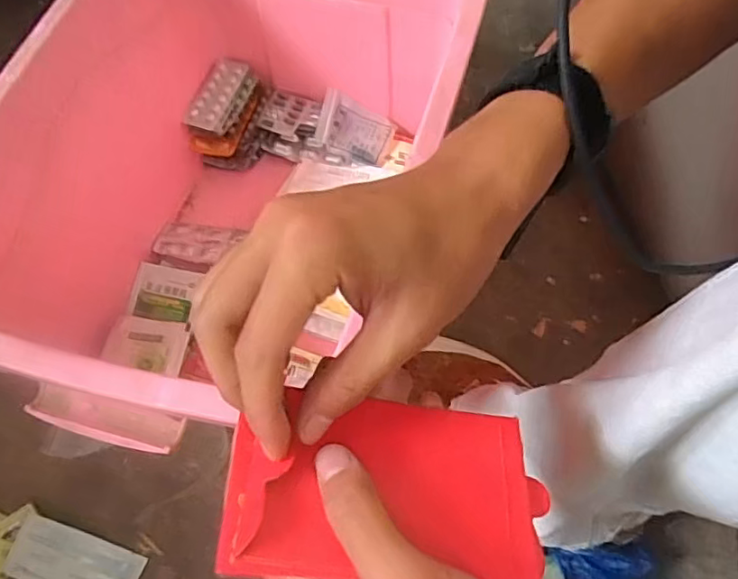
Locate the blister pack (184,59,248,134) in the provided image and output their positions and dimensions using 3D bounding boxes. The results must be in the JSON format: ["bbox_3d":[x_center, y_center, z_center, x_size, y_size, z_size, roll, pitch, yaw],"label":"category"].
[{"bbox_3d":[-0.170,-0.220,0.655,0.040,0.010,0.096,20,72,0],"label":"blister pack"}]

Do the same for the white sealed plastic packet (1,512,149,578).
[{"bbox_3d":[-0.265,0.247,0.527,0.114,0.009,0.053,23,66,-1],"label":"white sealed plastic packet"}]

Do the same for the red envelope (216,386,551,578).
[{"bbox_3d":[0.008,0.078,0.239,0.126,0.008,0.075,9,45,-8],"label":"red envelope"}]

